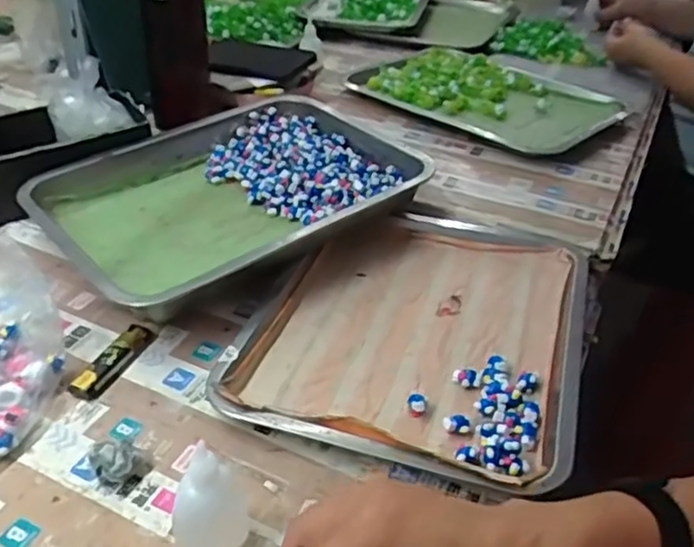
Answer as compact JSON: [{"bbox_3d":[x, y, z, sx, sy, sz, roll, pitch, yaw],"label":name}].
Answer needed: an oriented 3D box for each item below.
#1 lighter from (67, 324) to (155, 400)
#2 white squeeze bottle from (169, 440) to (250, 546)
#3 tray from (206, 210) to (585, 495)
[{"bbox_3d":[-0.182,0.067,0.537,0.021,0.014,0.079,16,38,16],"label":"lighter"},{"bbox_3d":[-0.081,0.129,0.403,0.044,0.085,0.041,-3,36,-9],"label":"white squeeze bottle"},{"bbox_3d":[0.062,0.040,0.581,0.261,0.035,0.307,13,37,13],"label":"tray"}]

